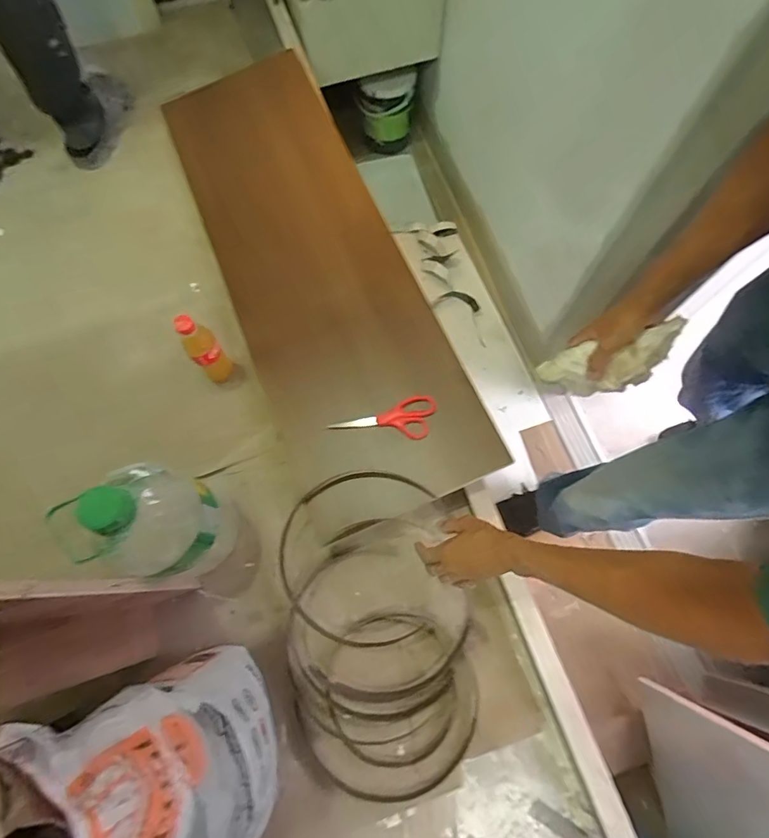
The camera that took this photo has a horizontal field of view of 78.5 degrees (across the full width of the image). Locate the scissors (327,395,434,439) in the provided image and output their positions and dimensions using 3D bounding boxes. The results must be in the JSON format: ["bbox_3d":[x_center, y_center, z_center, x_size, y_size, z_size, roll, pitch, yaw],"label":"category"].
[{"bbox_3d":[0.004,0.015,0.798,0.179,0.012,0.069,-19,80,3],"label":"scissors"}]

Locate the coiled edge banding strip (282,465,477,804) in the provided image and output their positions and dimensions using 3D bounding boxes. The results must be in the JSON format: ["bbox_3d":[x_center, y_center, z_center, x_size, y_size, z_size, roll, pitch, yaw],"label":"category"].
[{"bbox_3d":[-0.014,0.320,0.736,0.289,0.069,0.479,-7,72,-2],"label":"coiled edge banding strip"}]

